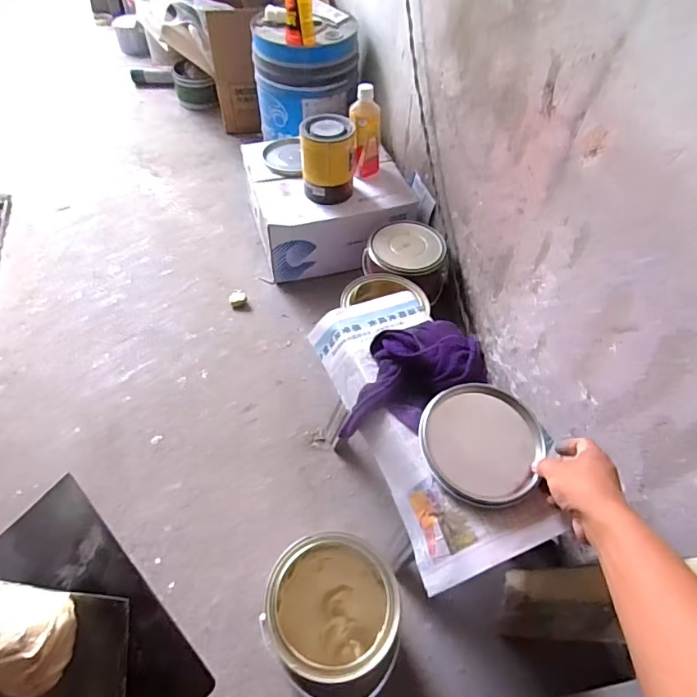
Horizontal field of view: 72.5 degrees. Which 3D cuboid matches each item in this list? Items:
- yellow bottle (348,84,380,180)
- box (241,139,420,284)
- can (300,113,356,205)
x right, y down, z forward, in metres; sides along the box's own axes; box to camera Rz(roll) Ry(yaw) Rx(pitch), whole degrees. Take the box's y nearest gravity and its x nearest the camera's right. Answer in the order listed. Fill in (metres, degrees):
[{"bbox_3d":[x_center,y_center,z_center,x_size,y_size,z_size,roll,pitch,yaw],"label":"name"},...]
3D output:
[{"bbox_3d":[0.037,-0.462,1.035,0.070,0.180,0.056,2,51,-5],"label":"yellow bottle"},{"bbox_3d":[-0.049,-0.343,1.158,0.355,0.175,0.328,-9,52,-11],"label":"box"},{"bbox_3d":[-0.043,-0.395,0.999,0.111,0.147,0.097,5,51,-2],"label":"can"}]

